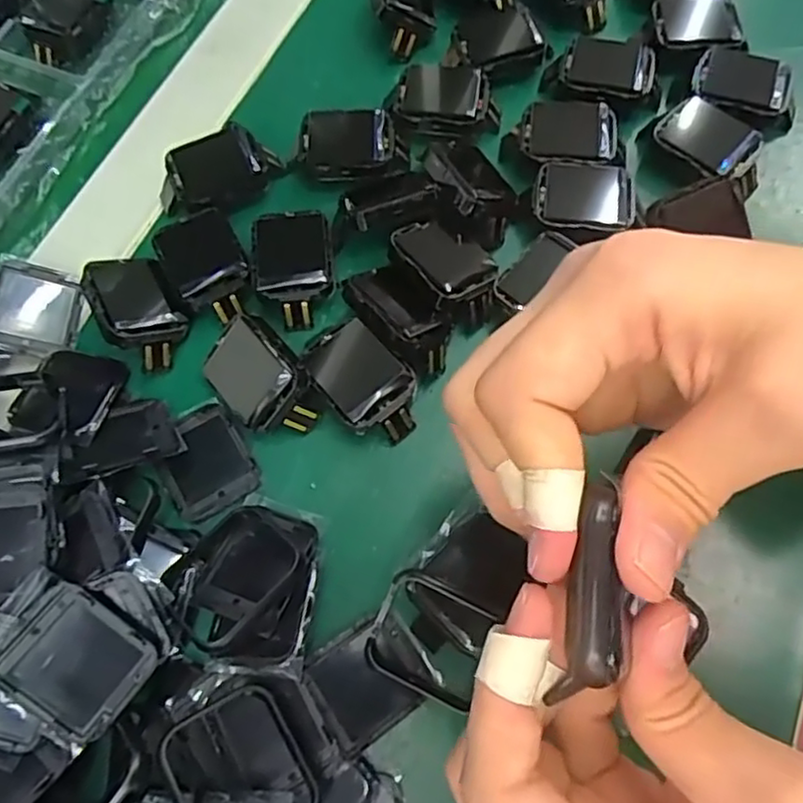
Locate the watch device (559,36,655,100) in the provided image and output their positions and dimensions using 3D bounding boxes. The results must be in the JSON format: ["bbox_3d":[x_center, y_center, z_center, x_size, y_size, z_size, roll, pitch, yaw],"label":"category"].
[{"bbox_3d":[0.094,-0.150,0.299,0.040,0.010,0.030,11,69,6],"label":"watch device"}]

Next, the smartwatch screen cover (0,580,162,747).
[{"bbox_3d":[-0.098,0.078,0.197,0.039,0.005,0.033,40,69,-4],"label":"smartwatch screen cover"}]

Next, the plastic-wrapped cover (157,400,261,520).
[{"bbox_3d":[-0.074,0.022,0.248,0.032,0.004,0.041,-30,71,-10],"label":"plastic-wrapped cover"}]

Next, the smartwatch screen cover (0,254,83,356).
[{"bbox_3d":[-0.149,-0.038,0.266,0.033,0.005,0.040,10,64,-24],"label":"smartwatch screen cover"}]

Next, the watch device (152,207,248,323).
[{"bbox_3d":[-0.079,-0.054,0.270,0.031,0.019,0.042,-29,71,-10],"label":"watch device"}]

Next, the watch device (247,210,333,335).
[{"bbox_3d":[-0.045,-0.055,0.268,0.032,0.019,0.047,-6,68,-1],"label":"watch device"}]

